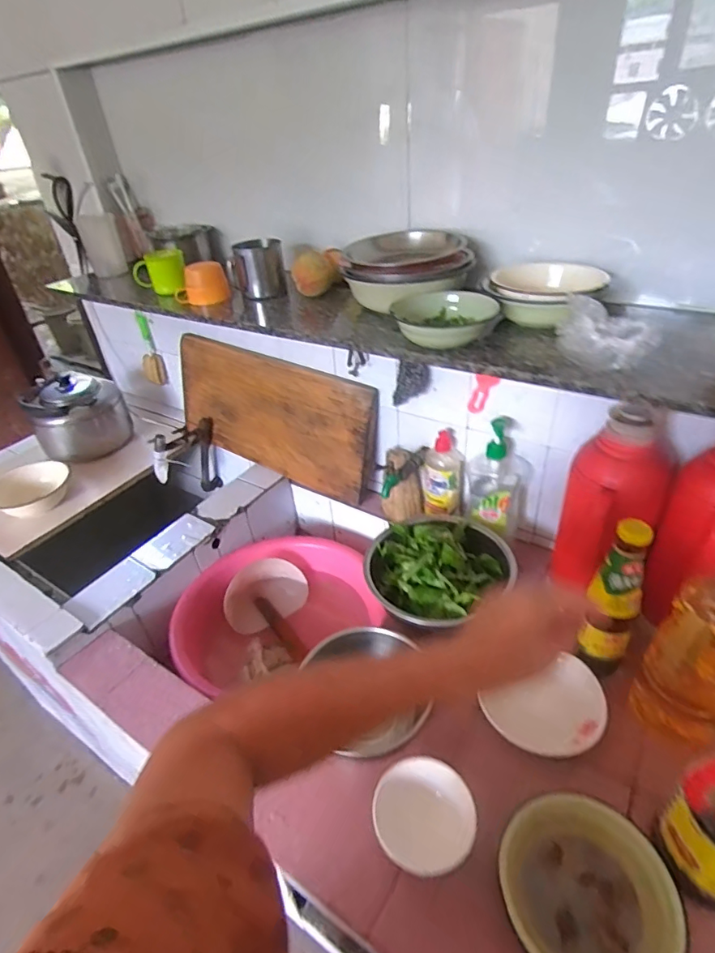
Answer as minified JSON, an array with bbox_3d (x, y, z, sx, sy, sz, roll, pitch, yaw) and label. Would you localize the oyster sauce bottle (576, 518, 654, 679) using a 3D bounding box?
[{"bbox_3d":[0.347,0.175,0.677,0.066,0.257,0.052,17,42,28],"label":"oyster sauce bottle"}]

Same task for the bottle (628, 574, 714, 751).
[{"bbox_3d":[0.424,0.213,0.606,0.106,0.283,0.079,25,46,35],"label":"bottle"}]

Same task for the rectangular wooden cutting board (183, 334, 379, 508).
[{"bbox_3d":[-0.200,-0.139,1.141,0.532,0.277,0.033,22,32,24],"label":"rectangular wooden cutting board"}]

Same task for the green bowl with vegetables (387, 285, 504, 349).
[{"bbox_3d":[0.125,-0.229,0.703,0.131,0.046,0.118,-28,42,-28],"label":"green bowl with vegetables"}]

